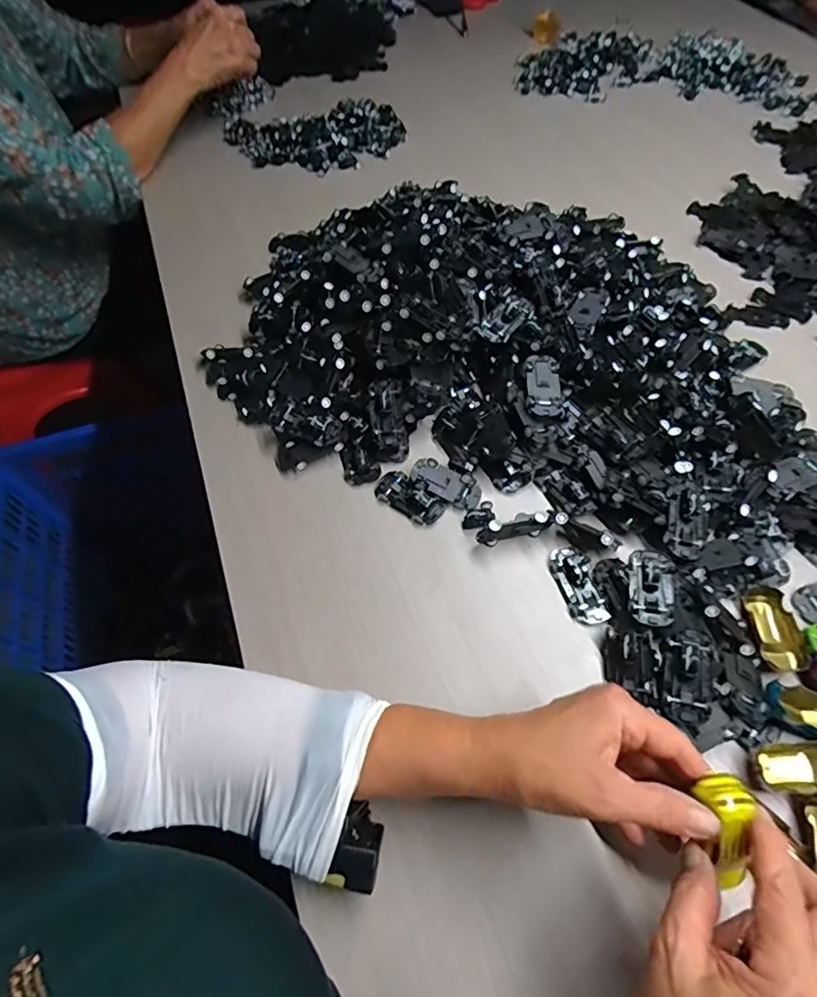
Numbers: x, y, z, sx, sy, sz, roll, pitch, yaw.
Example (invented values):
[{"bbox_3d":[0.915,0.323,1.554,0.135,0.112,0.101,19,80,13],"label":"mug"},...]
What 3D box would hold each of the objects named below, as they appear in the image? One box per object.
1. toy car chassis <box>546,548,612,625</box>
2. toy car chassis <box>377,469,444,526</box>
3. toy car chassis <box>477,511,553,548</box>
[{"bbox_3d":[0.136,0.067,0.424,0.029,0.017,0.065,-14,59,-7],"label":"toy car chassis"},{"bbox_3d":[0.000,-0.001,0.473,0.064,0.013,0.032,38,67,22],"label":"toy car chassis"},{"bbox_3d":[0.089,0.026,0.442,0.062,0.033,0.008,-11,59,-5],"label":"toy car chassis"}]

